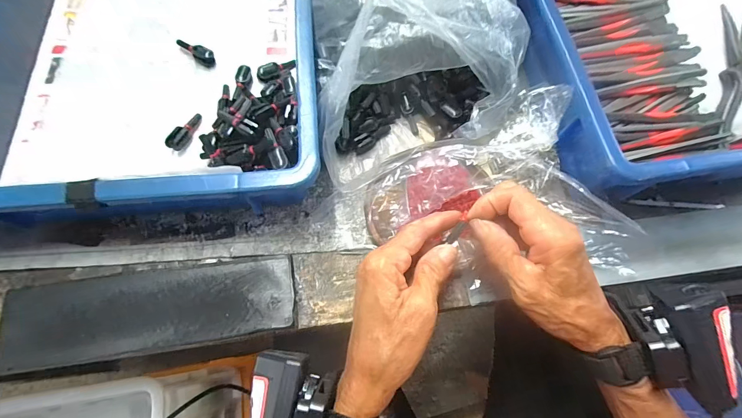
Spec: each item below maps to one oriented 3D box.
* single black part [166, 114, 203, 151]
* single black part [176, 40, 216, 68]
[{"bbox_3d":[-0.170,-0.071,0.317,0.008,0.015,0.044,21,56,5],"label":"single black part"},{"bbox_3d":[-0.177,-0.159,0.347,0.042,0.014,0.015,28,72,7],"label":"single black part"}]

